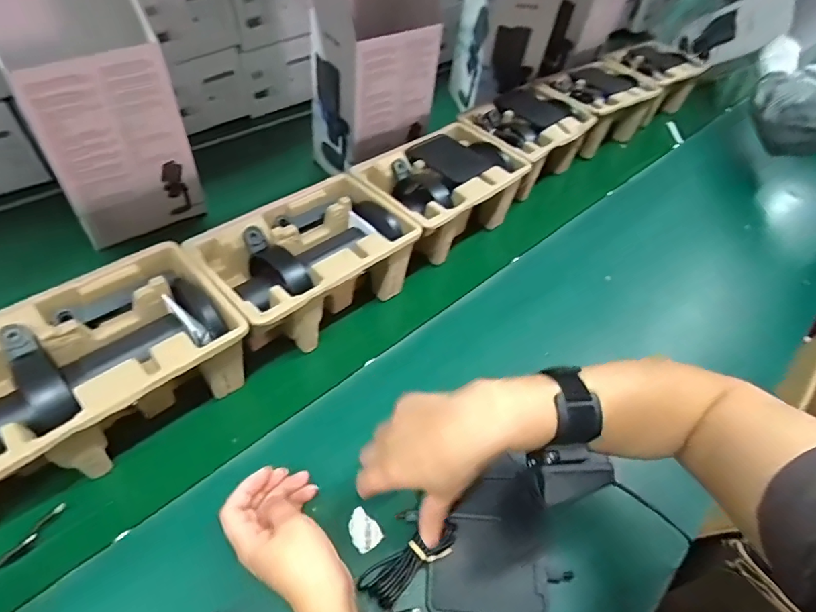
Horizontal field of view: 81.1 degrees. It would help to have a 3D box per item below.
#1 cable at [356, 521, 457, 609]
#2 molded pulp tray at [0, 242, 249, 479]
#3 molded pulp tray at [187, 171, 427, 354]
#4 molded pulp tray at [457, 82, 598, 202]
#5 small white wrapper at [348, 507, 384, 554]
[{"bbox_3d":[0.005,0.215,0.401,0.090,0.015,0.032,-27,55,-16],"label":"cable"},{"bbox_3d":[-0.274,0.059,0.436,0.149,0.100,0.225,37,53,25],"label":"molded pulp tray"},{"bbox_3d":[-0.114,-0.044,0.556,0.146,0.100,0.220,38,54,26],"label":"molded pulp tray"},{"bbox_3d":[0.191,-0.272,0.799,0.150,0.100,0.234,34,52,23],"label":"molded pulp tray"},{"bbox_3d":[-0.040,0.198,0.424,0.024,0.006,0.035,-28,56,-29],"label":"small white wrapper"}]

